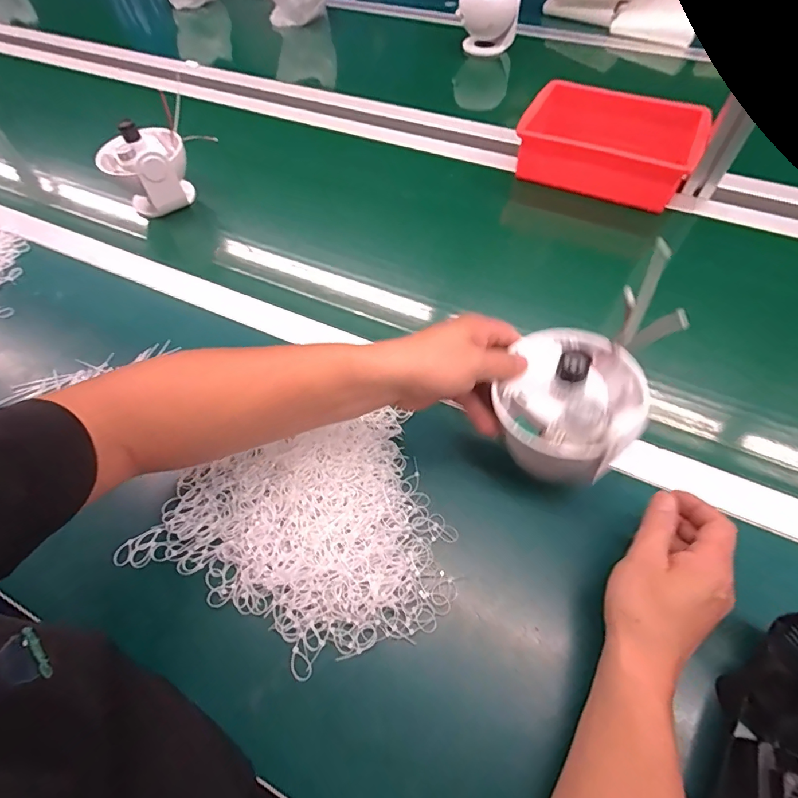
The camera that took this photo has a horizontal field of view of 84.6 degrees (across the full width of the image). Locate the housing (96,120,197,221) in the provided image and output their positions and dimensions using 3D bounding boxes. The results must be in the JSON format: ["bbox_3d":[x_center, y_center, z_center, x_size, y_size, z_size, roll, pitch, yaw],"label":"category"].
[{"bbox_3d":[-0.362,-0.339,0.649,0.092,0.106,0.107,34,66,21],"label":"housing"}]

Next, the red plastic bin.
[{"bbox_3d":[0.311,-0.380,0.659,0.236,0.082,0.154,25,64,17],"label":"red plastic bin"}]

